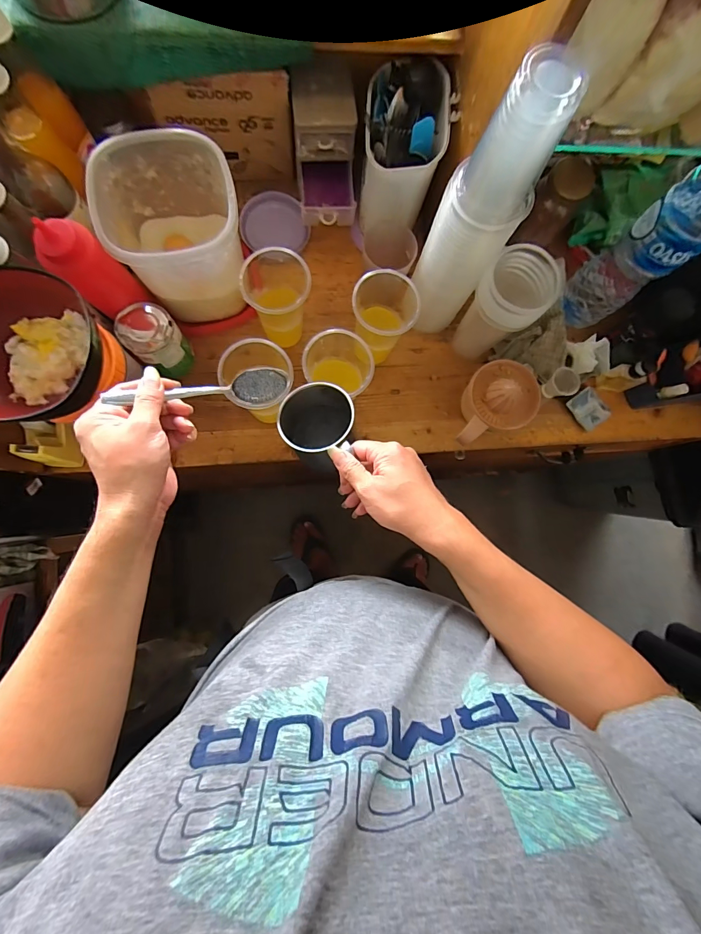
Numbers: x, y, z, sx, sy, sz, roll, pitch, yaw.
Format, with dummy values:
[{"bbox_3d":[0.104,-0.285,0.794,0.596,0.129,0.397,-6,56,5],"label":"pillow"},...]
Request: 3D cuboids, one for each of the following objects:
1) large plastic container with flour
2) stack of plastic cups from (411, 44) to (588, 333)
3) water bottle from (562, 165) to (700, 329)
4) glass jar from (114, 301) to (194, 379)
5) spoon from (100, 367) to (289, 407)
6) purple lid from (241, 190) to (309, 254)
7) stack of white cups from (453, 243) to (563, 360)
[{"bbox_3d":[-0.229,-0.318,0.536,0.164,0.157,0.170,-8,86,-6],"label":"large plastic container with flour"},{"bbox_3d":[0.149,-0.286,0.466,0.080,0.337,0.094,-35,89,-7],"label":"stack of plastic cups"},{"bbox_3d":[0.410,-0.297,0.552,0.073,0.314,0.090,-36,89,-7],"label":"water bottle"},{"bbox_3d":[-0.280,-0.184,0.568,0.084,0.091,0.073,44,83,-1],"label":"glass jar"},{"bbox_3d":[-0.146,-0.078,0.387,0.169,0.021,0.037,-10,86,-28],"label":"spoon"},{"bbox_3d":[-0.130,-0.421,0.664,0.110,0.012,0.101,0,85,-5],"label":"purple lid"},{"bbox_3d":[0.206,-0.222,0.562,0.084,0.184,0.076,40,83,-1],"label":"stack of white cups"}]

